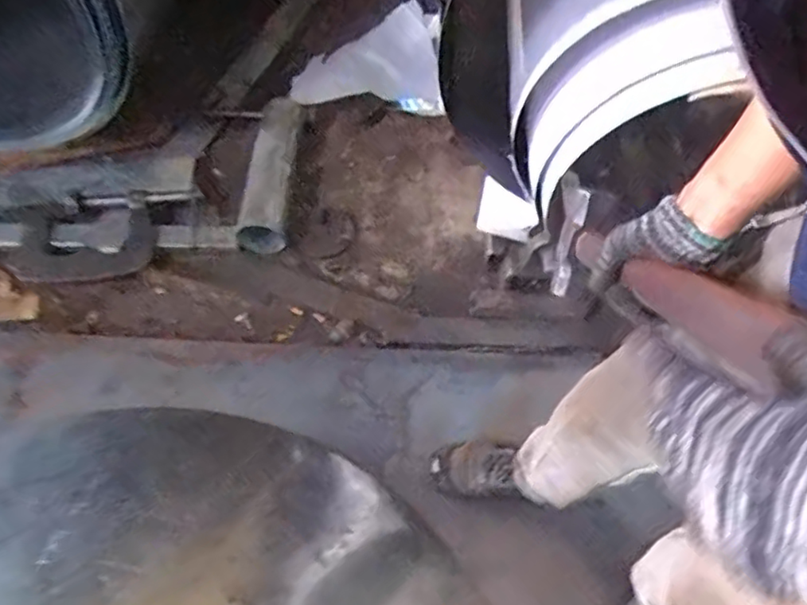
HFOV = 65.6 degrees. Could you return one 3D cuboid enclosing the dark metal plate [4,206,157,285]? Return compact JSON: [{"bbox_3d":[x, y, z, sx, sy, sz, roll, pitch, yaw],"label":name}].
[{"bbox_3d":[-0.718,-0.133,1.411,0.309,0.041,0.197,0,60,-2],"label":"dark metal plate"}]

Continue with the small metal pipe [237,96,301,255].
[{"bbox_3d":[-0.316,-0.318,1.513,0.105,0.096,0.437,2,60,-1],"label":"small metal pipe"}]

